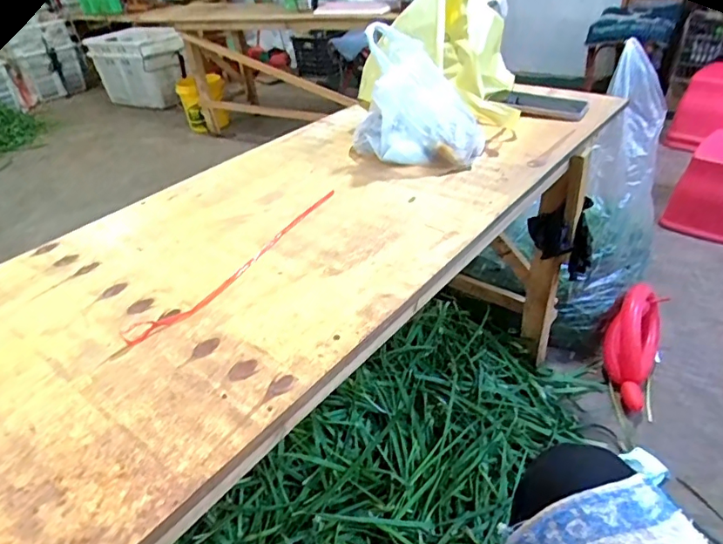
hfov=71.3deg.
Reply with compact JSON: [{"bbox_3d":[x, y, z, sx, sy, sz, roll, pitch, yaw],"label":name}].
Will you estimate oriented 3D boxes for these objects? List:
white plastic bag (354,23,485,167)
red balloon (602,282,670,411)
[{"bbox_3d":[0.078,-0.251,0.729,0.192,0.148,0.150,1,37,12],"label":"white plastic bag"},{"bbox_3d":[0.593,0.152,1.106,0.104,0.153,0.238,16,42,29],"label":"red balloon"}]

